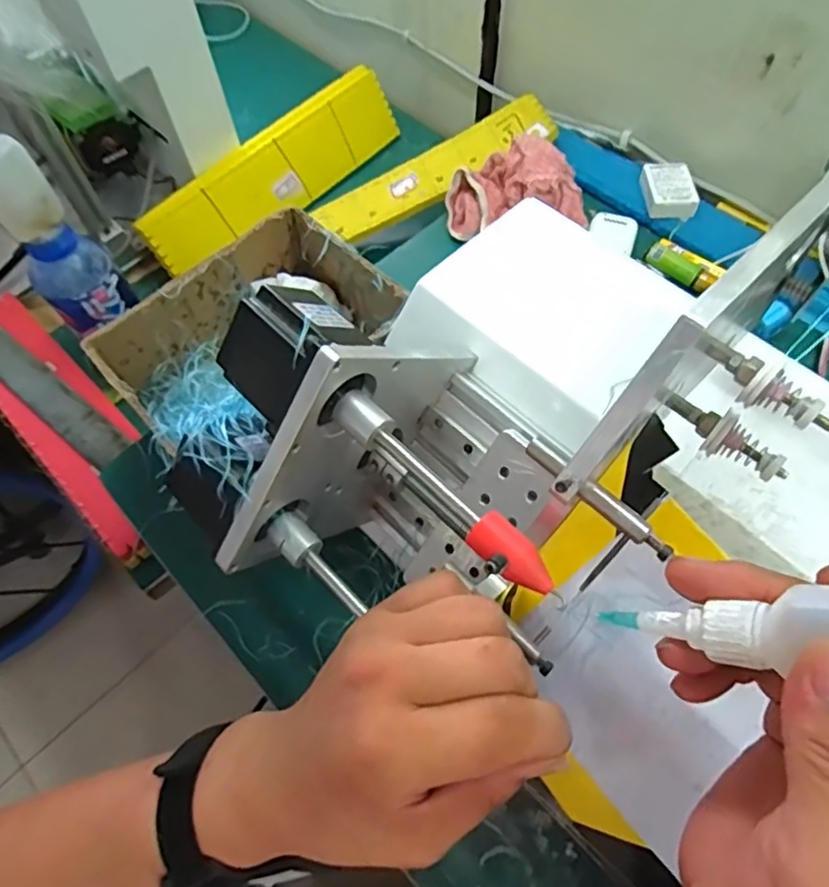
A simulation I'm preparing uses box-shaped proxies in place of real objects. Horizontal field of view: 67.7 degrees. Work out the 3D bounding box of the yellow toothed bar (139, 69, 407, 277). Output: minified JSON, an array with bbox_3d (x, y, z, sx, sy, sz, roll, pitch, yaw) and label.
[{"bbox_3d":[-0.160,-0.320,0.730,0.356,0.092,0.023,-44,38,-20],"label":"yellow toothed bar"}]

